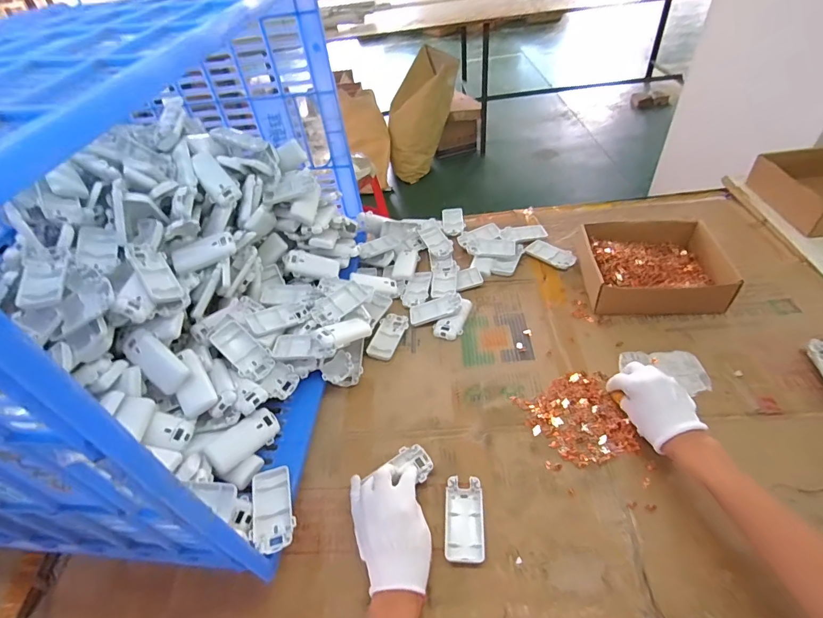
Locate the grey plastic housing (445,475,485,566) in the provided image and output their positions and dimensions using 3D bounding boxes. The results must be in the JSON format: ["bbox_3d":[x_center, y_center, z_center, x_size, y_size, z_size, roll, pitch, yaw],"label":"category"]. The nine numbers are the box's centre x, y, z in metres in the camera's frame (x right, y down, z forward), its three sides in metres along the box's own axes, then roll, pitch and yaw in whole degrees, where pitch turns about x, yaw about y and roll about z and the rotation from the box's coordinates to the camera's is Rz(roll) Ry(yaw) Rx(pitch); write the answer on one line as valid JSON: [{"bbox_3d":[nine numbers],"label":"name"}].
[{"bbox_3d":[0.066,0.260,0.518,0.047,0.015,0.098,0,49,6],"label":"grey plastic housing"}]

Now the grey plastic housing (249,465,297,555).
[{"bbox_3d":[-0.171,0.245,0.513,0.050,0.014,0.096,-18,46,-10],"label":"grey plastic housing"}]

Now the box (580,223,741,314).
[{"bbox_3d":[0.423,-0.079,0.750,0.221,0.071,0.195,1,46,9],"label":"box"}]

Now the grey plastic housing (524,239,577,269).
[{"bbox_3d":[0.277,-0.108,0.827,0.047,0.014,0.094,-37,52,-26],"label":"grey plastic housing"}]

